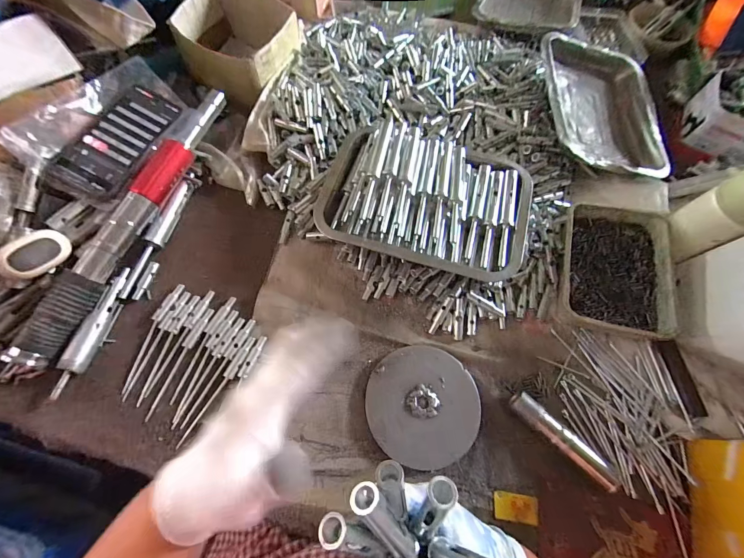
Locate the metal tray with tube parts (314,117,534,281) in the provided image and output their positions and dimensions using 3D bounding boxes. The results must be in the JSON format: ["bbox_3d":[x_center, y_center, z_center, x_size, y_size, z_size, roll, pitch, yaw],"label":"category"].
[{"bbox_3d":[0.072,-0.105,0.436,0.266,0.072,0.180,17,68,4],"label":"metal tray with tube parts"}]

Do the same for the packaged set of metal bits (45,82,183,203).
[{"bbox_3d":[-0.321,-0.177,0.427,0.083,0.014,0.158,31,72,0],"label":"packaged set of metal bits"}]

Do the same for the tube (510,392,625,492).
[{"bbox_3d":[0.206,0.174,0.366,0.121,0.026,0.020,43,75,14],"label":"tube"}]

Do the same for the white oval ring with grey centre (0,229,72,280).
[{"bbox_3d":[-0.372,-0.028,0.370,0.015,0.043,0.065,0,45,38],"label":"white oval ring with grey centre"}]

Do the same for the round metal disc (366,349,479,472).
[{"bbox_3d":[0.058,0.140,0.375,0.123,0.009,0.124,-2,69,-1],"label":"round metal disc"}]

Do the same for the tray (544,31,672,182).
[{"bbox_3d":[0.353,-0.272,0.519,0.171,0.053,0.258,4,69,1],"label":"tray"}]

